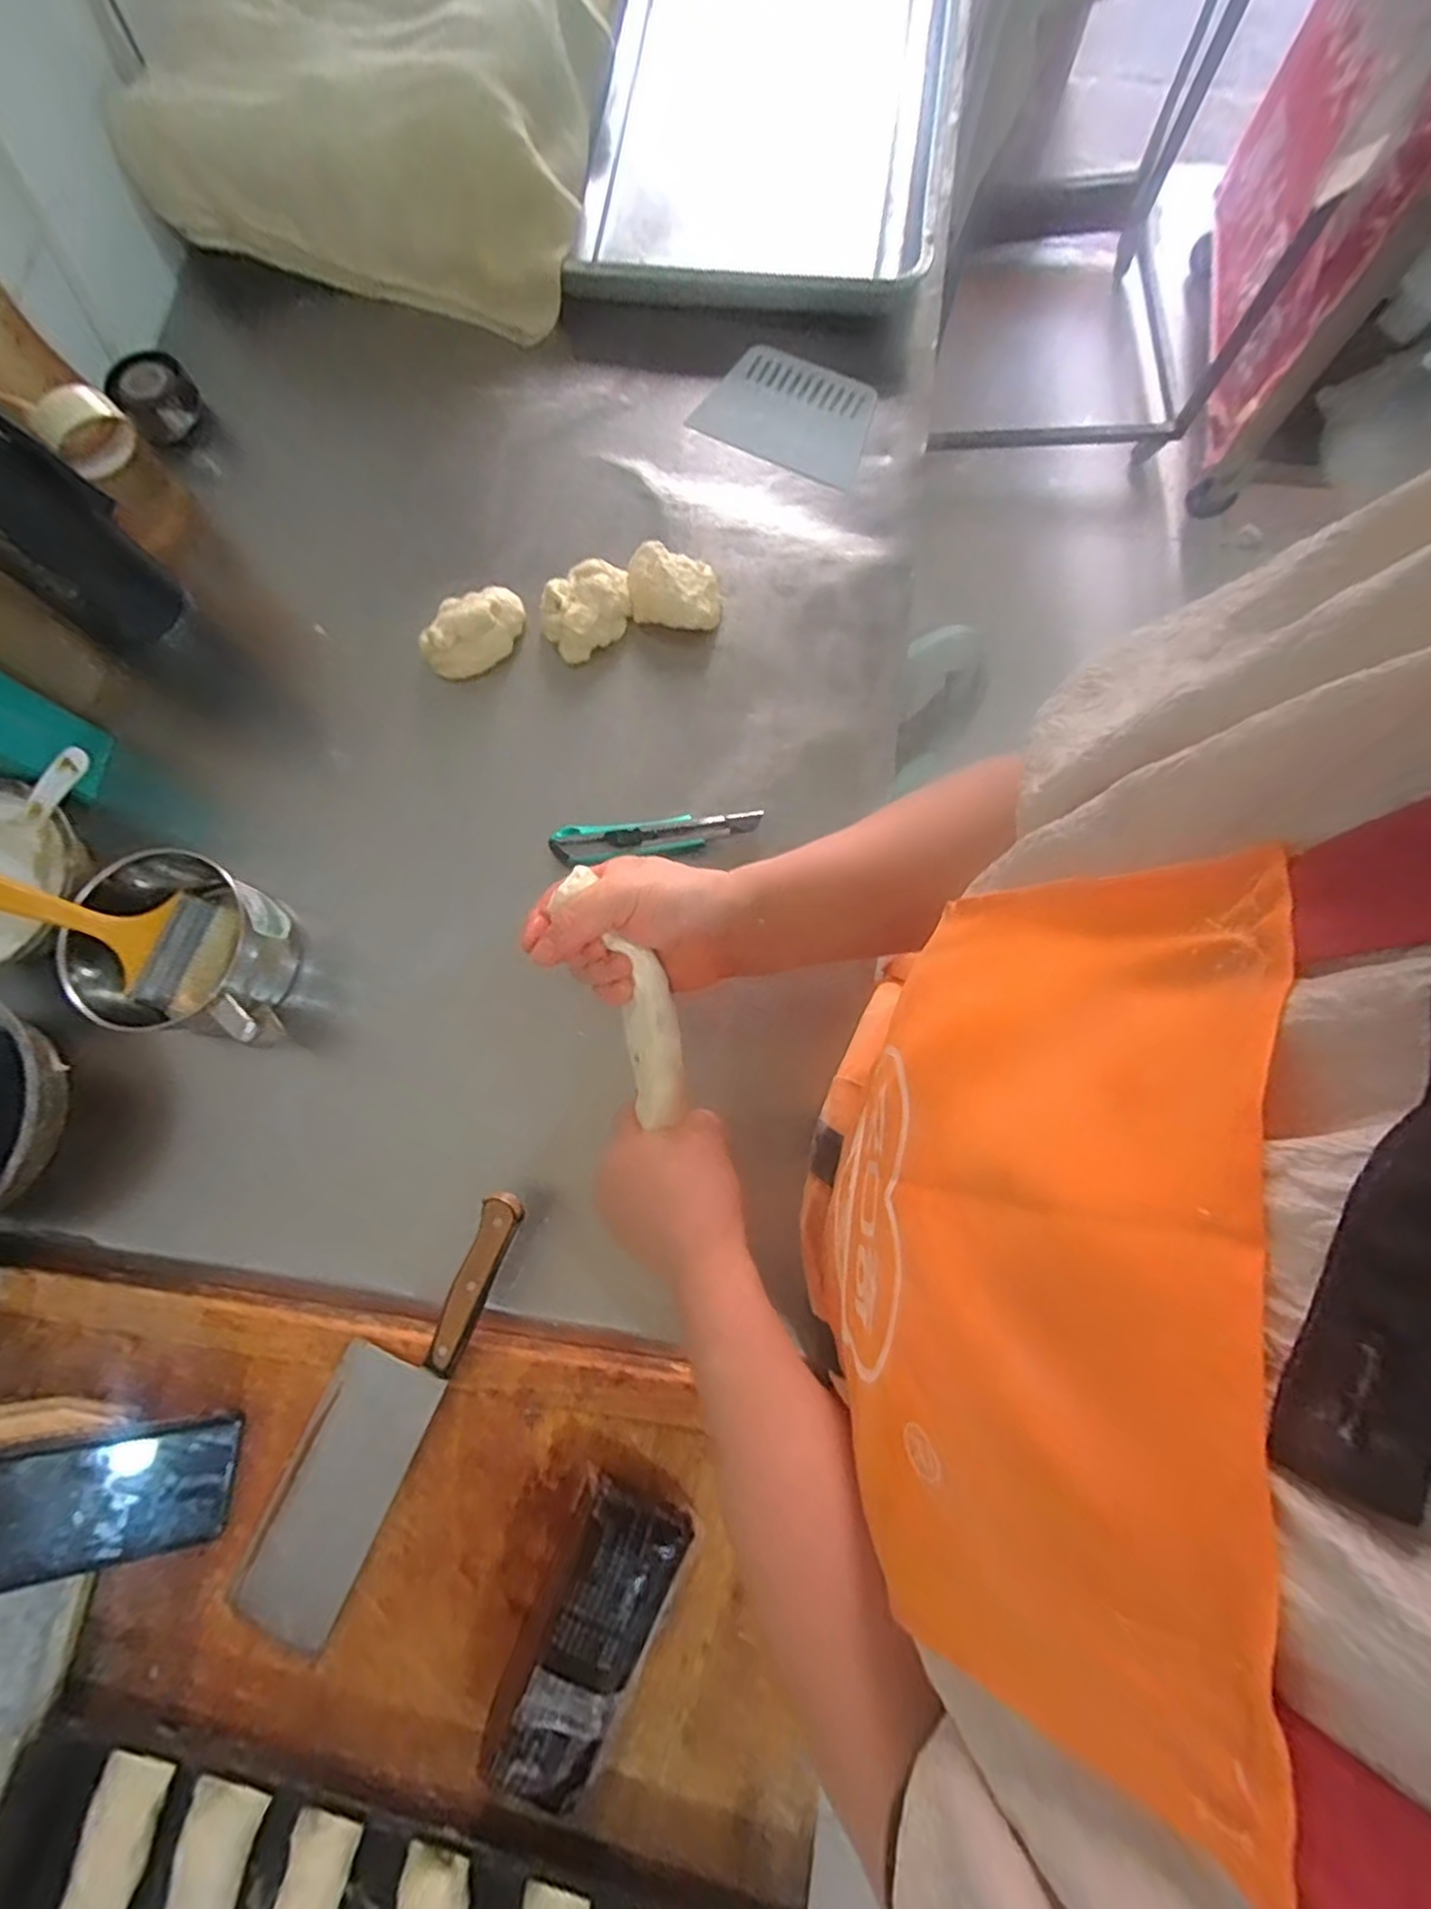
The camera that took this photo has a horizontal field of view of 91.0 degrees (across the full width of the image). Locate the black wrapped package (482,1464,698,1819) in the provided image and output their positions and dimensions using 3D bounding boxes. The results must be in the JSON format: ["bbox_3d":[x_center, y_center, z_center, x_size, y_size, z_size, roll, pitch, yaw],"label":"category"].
[{"bbox_3d":[-0.077,0.398,0.415,0.076,0.057,0.155,23,80,6],"label":"black wrapped package"}]

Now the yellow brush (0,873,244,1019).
[{"bbox_3d":[-0.451,-0.024,0.508,0.171,0.023,0.085,30,77,-36],"label":"yellow brush"}]

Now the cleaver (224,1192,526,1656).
[{"bbox_3d":[-0.222,0.293,0.460,0.074,0.020,0.295,23,80,6],"label":"cleaver"}]

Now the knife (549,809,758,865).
[{"bbox_3d":[-0.049,-0.097,0.582,0.171,0.012,0.035,-5,78,0],"label":"knife"}]

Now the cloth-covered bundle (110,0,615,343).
[{"bbox_3d":[-0.278,-0.844,0.643,0.360,0.136,0.429,13,79,4],"label":"cloth-covered bundle"}]

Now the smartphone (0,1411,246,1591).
[{"bbox_3d":[-0.380,0.326,0.416,0.160,0.016,0.067,11,76,-33],"label":"smartphone"}]

